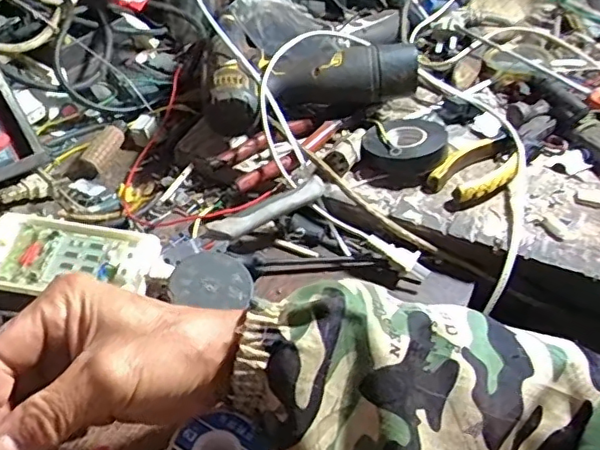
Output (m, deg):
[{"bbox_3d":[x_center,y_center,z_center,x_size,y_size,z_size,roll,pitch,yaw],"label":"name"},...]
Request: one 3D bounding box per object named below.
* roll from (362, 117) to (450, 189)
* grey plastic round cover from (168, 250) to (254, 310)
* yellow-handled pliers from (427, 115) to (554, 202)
[{"bbox_3d":[0.093,-0.070,0.520,0.069,0.030,0.067,5,45,3],"label":"roll"},{"bbox_3d":[-0.062,0.039,0.403,0.053,0.004,0.049,5,60,-8],"label":"grey plastic round cover"},{"bbox_3d":[0.175,-0.064,0.524,0.054,0.018,0.154,34,53,28],"label":"yellow-handled pliers"}]

